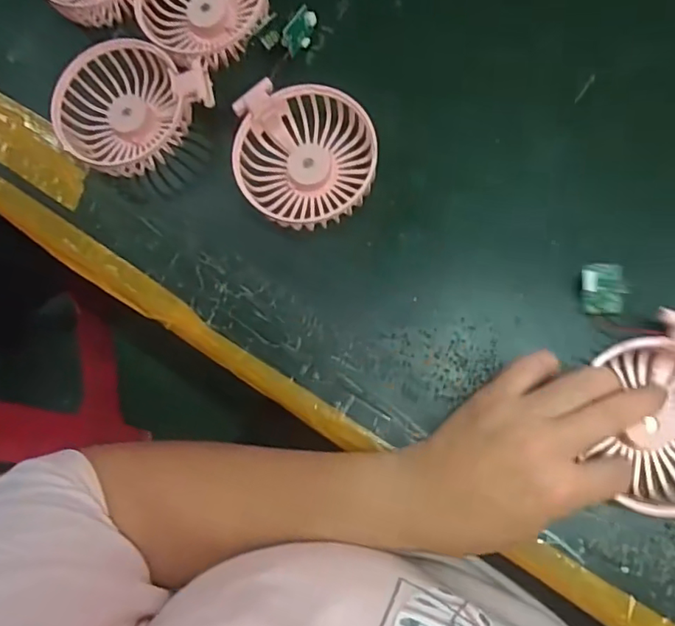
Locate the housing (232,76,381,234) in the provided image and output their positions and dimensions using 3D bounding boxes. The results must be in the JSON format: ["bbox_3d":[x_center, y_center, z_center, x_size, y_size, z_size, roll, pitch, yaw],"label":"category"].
[{"bbox_3d":[-0.020,-0.099,0.374,0.087,0.033,0.086,5,75,3],"label":"housing"}]

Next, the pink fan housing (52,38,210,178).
[{"bbox_3d":[-0.146,-0.141,0.403,0.096,0.043,0.096,37,79,10],"label":"pink fan housing"}]

